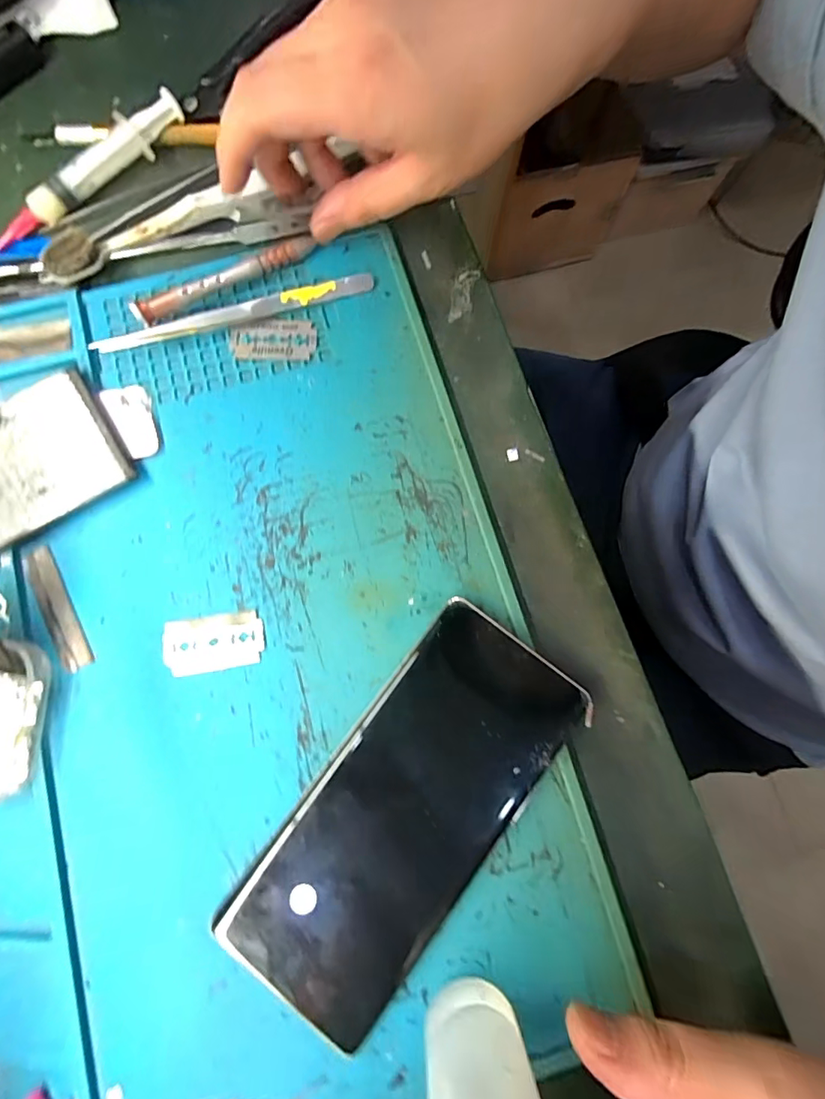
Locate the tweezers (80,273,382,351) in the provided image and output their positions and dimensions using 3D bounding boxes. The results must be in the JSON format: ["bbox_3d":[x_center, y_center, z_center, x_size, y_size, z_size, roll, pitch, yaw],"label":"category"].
[{"bbox_3d":[-0.086,-0.116,0.241,0.137,0.010,0.010,-17,80,-5],"label":"tweezers"}]

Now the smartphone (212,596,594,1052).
[{"bbox_3d":[0.000,0.104,0.200,0.071,0.012,0.158,37,80,6],"label":"smartphone"}]

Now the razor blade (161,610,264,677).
[{"bbox_3d":[-0.087,0.040,0.214,0.042,0.004,0.023,-8,79,-3],"label":"razor blade"}]

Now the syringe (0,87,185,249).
[{"bbox_3d":[-0.163,-0.192,0.252,0.112,0.016,0.016,-44,83,-9],"label":"syringe"}]

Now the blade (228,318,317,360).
[{"bbox_3d":[-0.069,-0.105,0.243,0.042,0.004,0.022,-1,79,-2],"label":"blade"}]

